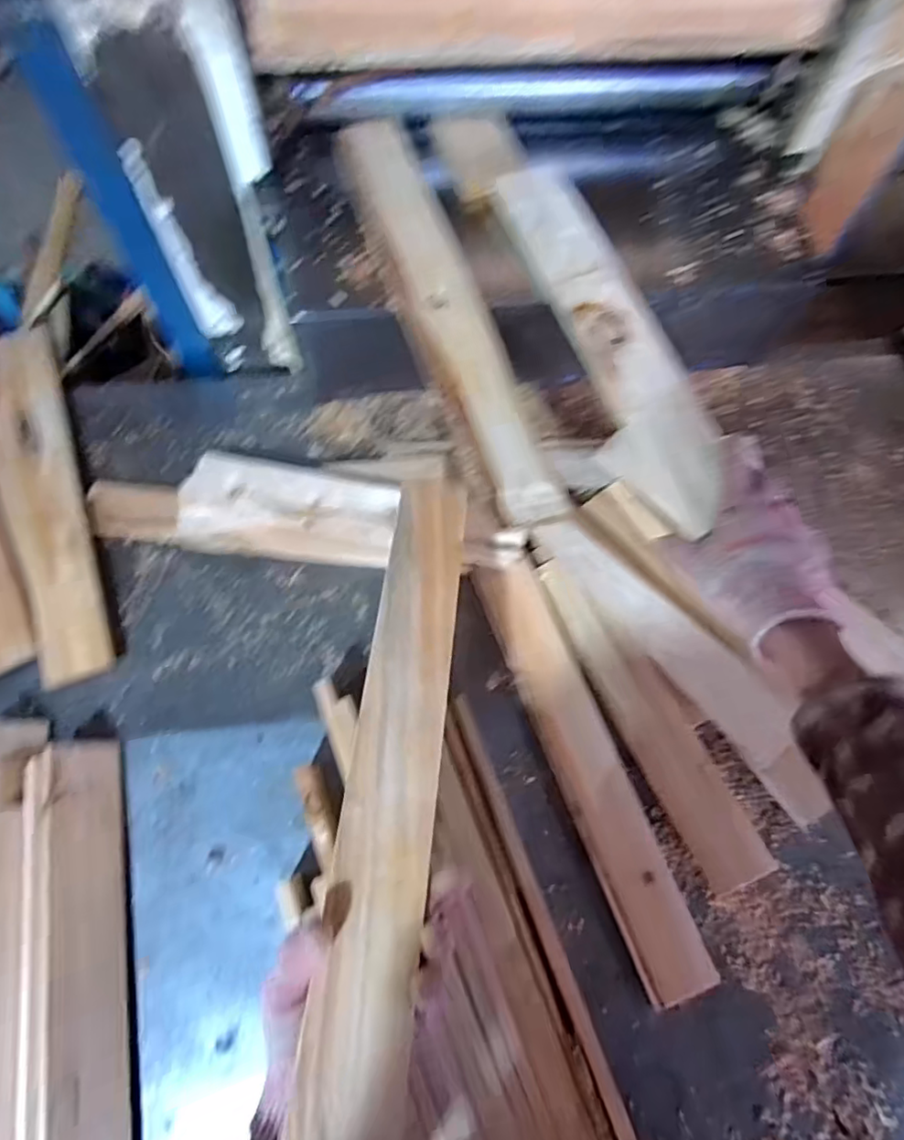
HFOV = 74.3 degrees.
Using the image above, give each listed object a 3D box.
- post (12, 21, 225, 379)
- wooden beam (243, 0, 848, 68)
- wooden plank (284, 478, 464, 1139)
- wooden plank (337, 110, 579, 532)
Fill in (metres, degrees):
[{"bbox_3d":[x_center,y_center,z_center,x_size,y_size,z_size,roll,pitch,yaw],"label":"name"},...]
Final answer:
[{"bbox_3d":[-0.340,-0.351,0.668,0.056,0.402,0.043,-20,70,-11],"label":"post"},{"bbox_3d":[0.089,-0.500,0.534,0.531,0.069,0.038,-6,68,-5],"label":"wooden beam"},{"bbox_3d":[-0.043,0.137,0.469,0.068,0.014,0.533,6,57,1],"label":"wooden plank"},{"bbox_3d":[-0.010,-0.249,0.557,0.071,0.026,0.480,-19,71,-4],"label":"wooden plank"}]

